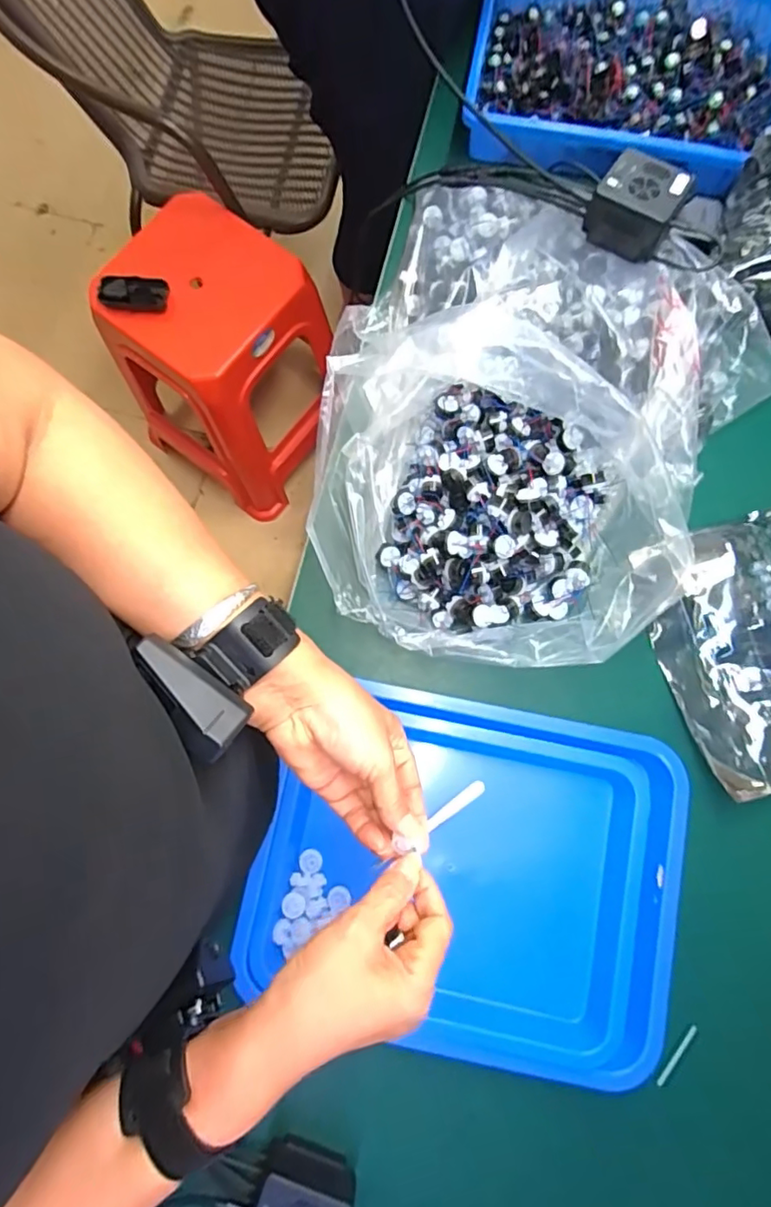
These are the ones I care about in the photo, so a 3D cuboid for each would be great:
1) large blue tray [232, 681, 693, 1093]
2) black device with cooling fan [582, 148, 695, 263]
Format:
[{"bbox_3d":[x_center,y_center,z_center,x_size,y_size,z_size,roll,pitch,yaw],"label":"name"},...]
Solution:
[{"bbox_3d":[0.073,0.246,0.533,0.390,0.046,0.300,10,80,2],"label":"large blue tray"},{"bbox_3d":[0.248,-0.394,0.563,0.080,0.048,0.078,27,81,5],"label":"black device with cooling fan"}]

